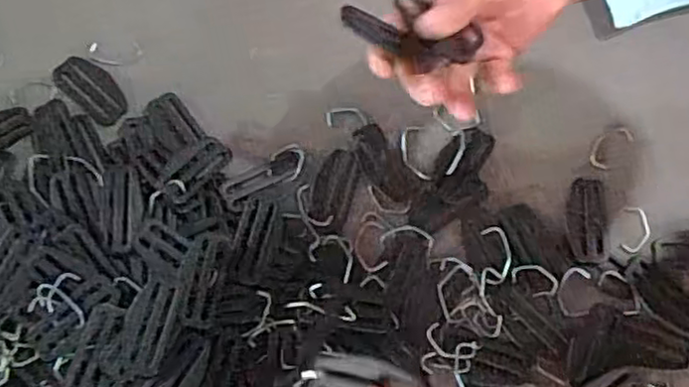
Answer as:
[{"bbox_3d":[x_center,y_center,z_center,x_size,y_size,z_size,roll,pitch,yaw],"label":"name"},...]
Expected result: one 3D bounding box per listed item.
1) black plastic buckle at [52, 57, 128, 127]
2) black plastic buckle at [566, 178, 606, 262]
[{"bbox_3d":[-0.179,-0.074,0.476,0.062,0.004,0.031,41,78,8],"label":"black plastic buckle"},{"bbox_3d":[0.163,0.017,0.452,0.026,0.004,0.056,6,76,0],"label":"black plastic buckle"}]

